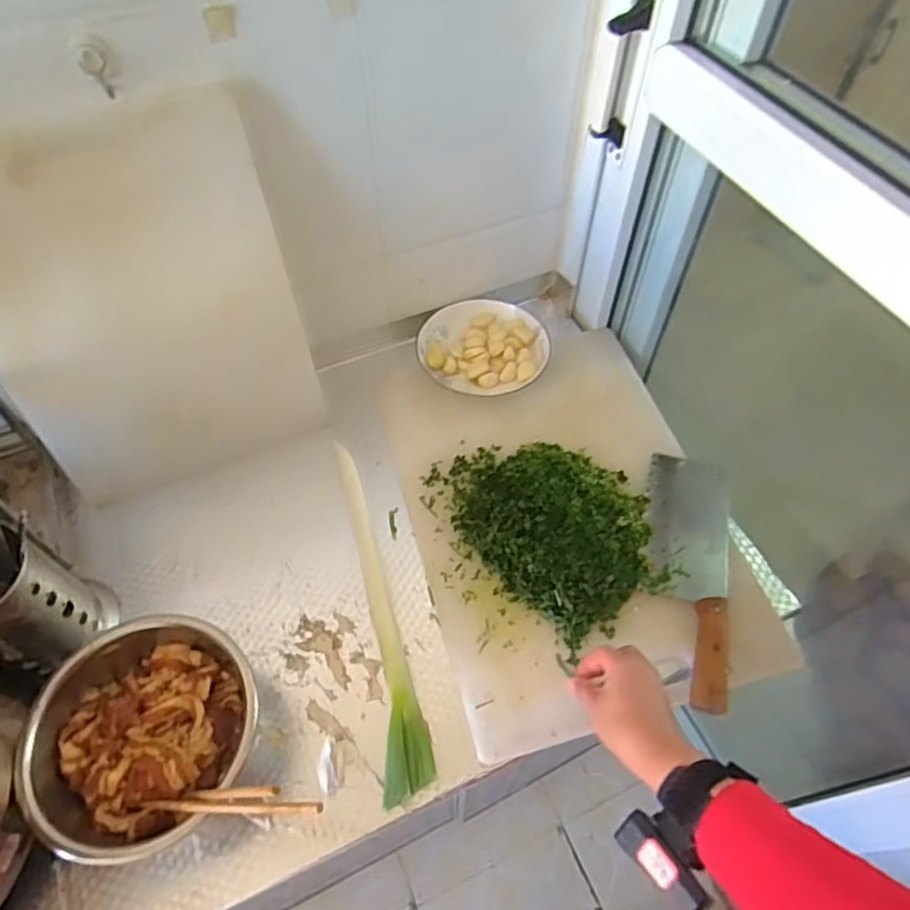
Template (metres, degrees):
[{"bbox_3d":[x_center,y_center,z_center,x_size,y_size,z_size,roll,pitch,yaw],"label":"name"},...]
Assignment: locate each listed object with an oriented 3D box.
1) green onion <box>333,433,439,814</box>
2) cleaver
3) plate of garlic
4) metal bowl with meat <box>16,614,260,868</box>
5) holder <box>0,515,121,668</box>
[{"bbox_3d":[-0.090,0.152,0.695,0.048,0.023,0.394,-13,57,-9],"label":"green onion"},{"bbox_3d":[0.258,0.118,0.712,0.091,0.034,0.292,10,56,6],"label":"cleaver"},{"bbox_3d":[0.039,-0.144,0.865,0.170,0.031,0.136,0,56,0],"label":"plate of garlic"},{"bbox_3d":[-0.269,0.255,0.584,0.191,0.091,0.197,-12,57,-9],"label":"metal bowl with meat"},{"bbox_3d":[-0.417,0.141,0.616,0.104,0.169,0.116,38,63,23],"label":"holder"}]

